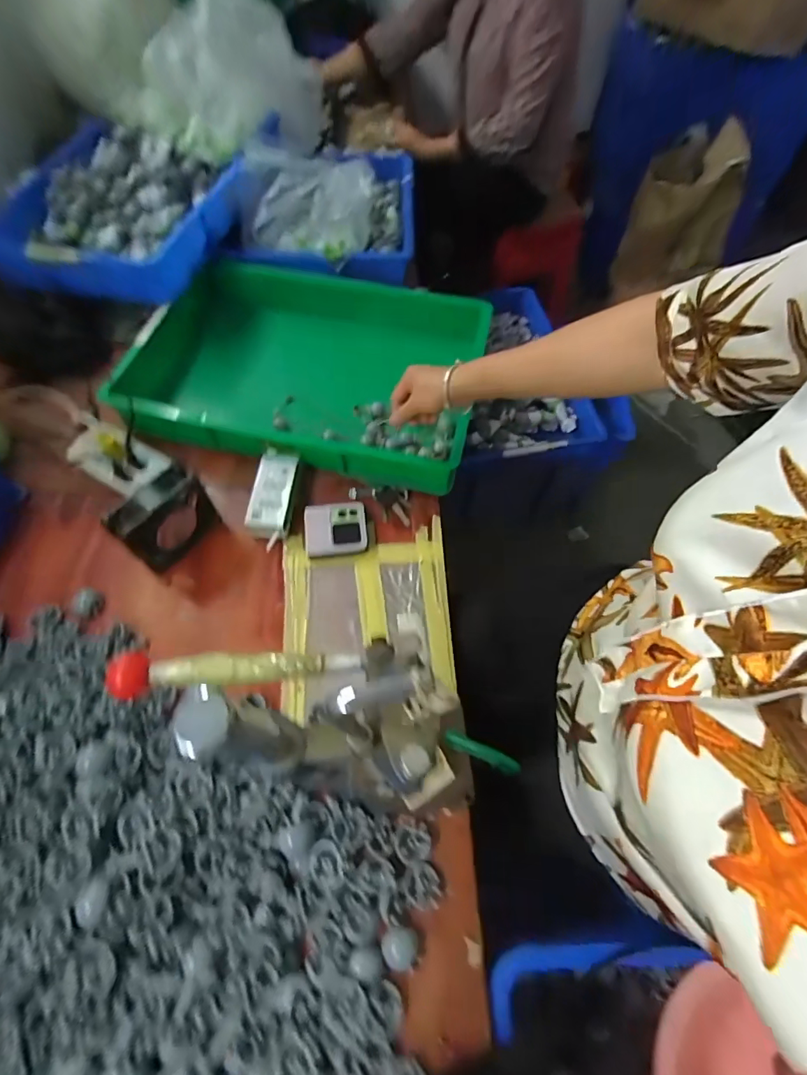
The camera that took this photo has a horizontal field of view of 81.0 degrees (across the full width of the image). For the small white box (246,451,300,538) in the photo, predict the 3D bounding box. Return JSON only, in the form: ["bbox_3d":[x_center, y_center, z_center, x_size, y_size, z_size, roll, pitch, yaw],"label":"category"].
[{"bbox_3d":[-0.187,-0.064,0.680,0.056,0.037,0.133,2,58,5],"label":"small white box"}]

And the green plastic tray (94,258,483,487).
[{"bbox_3d":[-0.157,-0.309,0.820,0.562,0.120,0.421,9,59,9],"label":"green plastic tray"}]

